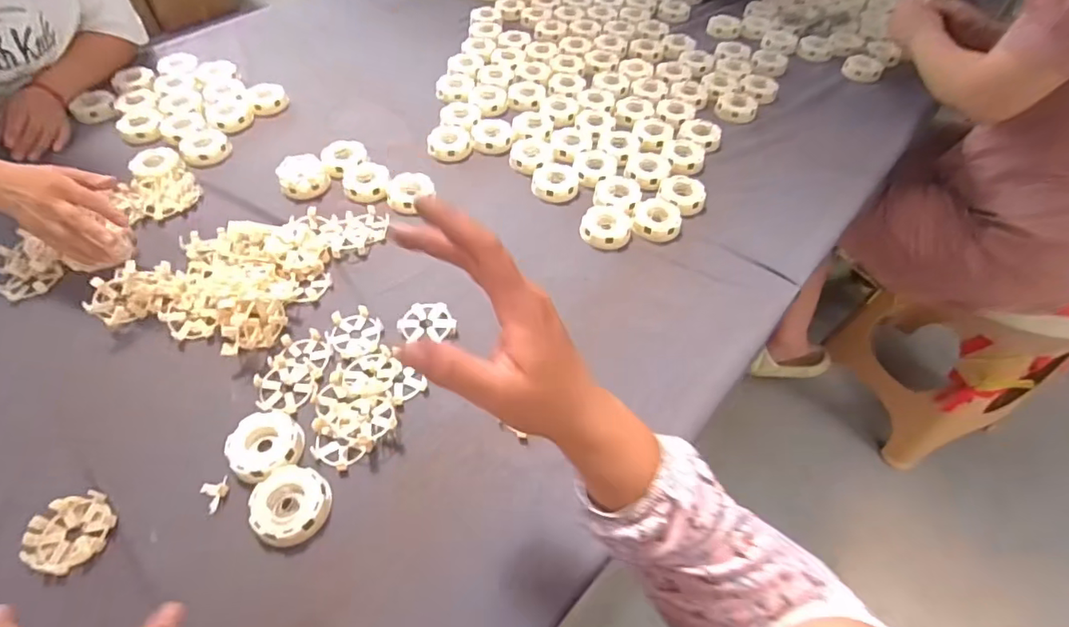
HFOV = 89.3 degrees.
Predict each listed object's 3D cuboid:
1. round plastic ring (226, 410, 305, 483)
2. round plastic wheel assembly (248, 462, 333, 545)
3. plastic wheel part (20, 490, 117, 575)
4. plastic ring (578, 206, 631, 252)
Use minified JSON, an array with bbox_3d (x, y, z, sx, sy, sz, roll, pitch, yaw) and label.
[{"bbox_3d":[-0.261,0.127,0.524,0.065,0.015,0.070,1,53,-2],"label":"round plastic ring"},{"bbox_3d":[-0.222,0.172,0.490,0.072,0.021,0.065,35,59,22],"label":"round plastic wheel assembly"},{"bbox_3d":[-0.407,0.191,0.474,0.064,0.014,0.060,-35,62,-25],"label":"plastic wheel part"},{"bbox_3d":[0.097,-0.120,0.728,0.068,0.019,0.081,6,53,2],"label":"plastic ring"}]

